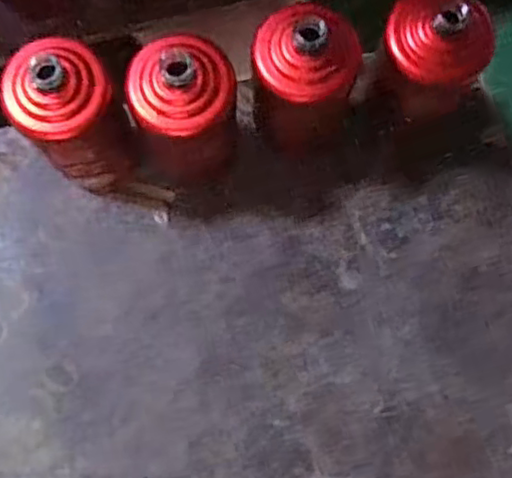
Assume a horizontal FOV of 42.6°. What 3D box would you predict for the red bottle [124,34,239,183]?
[{"bbox_3d":[-0.061,-0.101,0.564,0.087,0.191,0.068,-7,81,-1],"label":"red bottle"}]

